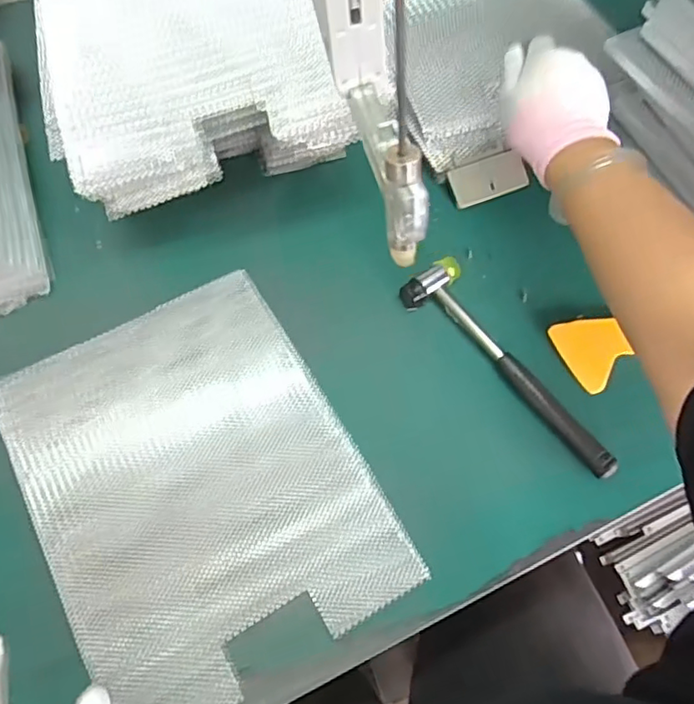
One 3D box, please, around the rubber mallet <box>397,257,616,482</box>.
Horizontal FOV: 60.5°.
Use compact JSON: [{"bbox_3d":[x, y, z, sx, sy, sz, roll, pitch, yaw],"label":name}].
[{"bbox_3d":[0.144,0.018,0.547,0.063,0.022,0.243,-31,70,-15],"label":"rubber mallet"}]

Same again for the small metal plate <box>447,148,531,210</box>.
[{"bbox_3d":[0.152,-0.186,0.638,0.087,0.006,0.043,-20,81,-11],"label":"small metal plate"}]

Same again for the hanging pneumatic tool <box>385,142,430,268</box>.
[{"bbox_3d":[0.021,-0.050,0.216,0.013,0.050,0.019,-6,66,-5],"label":"hanging pneumatic tool"}]

